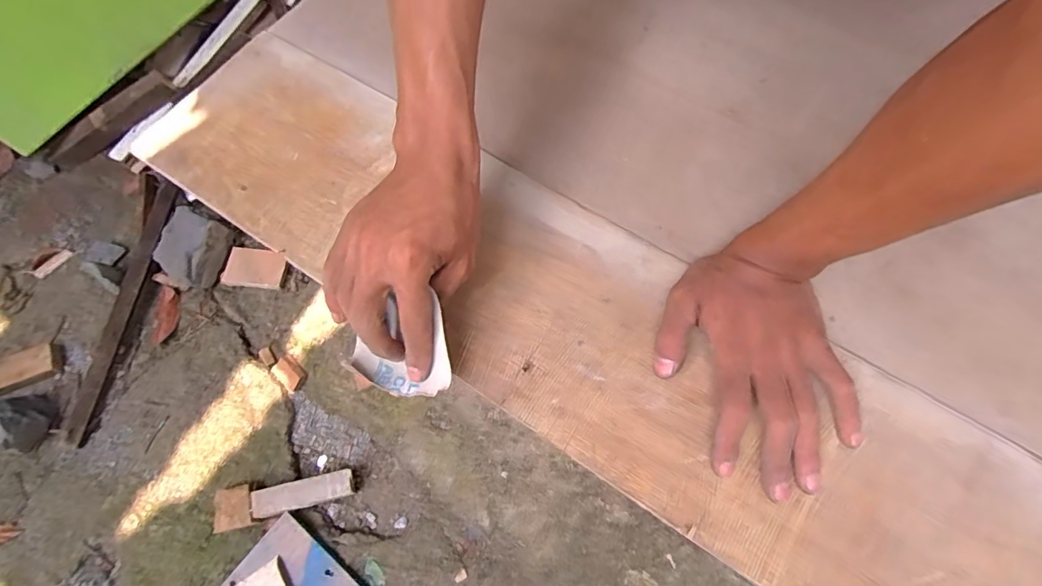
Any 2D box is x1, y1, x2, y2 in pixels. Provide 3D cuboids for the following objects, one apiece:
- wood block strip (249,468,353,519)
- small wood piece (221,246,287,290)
[{"bbox_3d":[-0.364,0.332,0.860,0.156,0.050,0.052,-9,70,-17],"label":"wood block strip"},{"bbox_3d":[-0.530,-0.051,1.017,0.109,0.018,0.081,5,68,-10],"label":"small wood piece"}]

